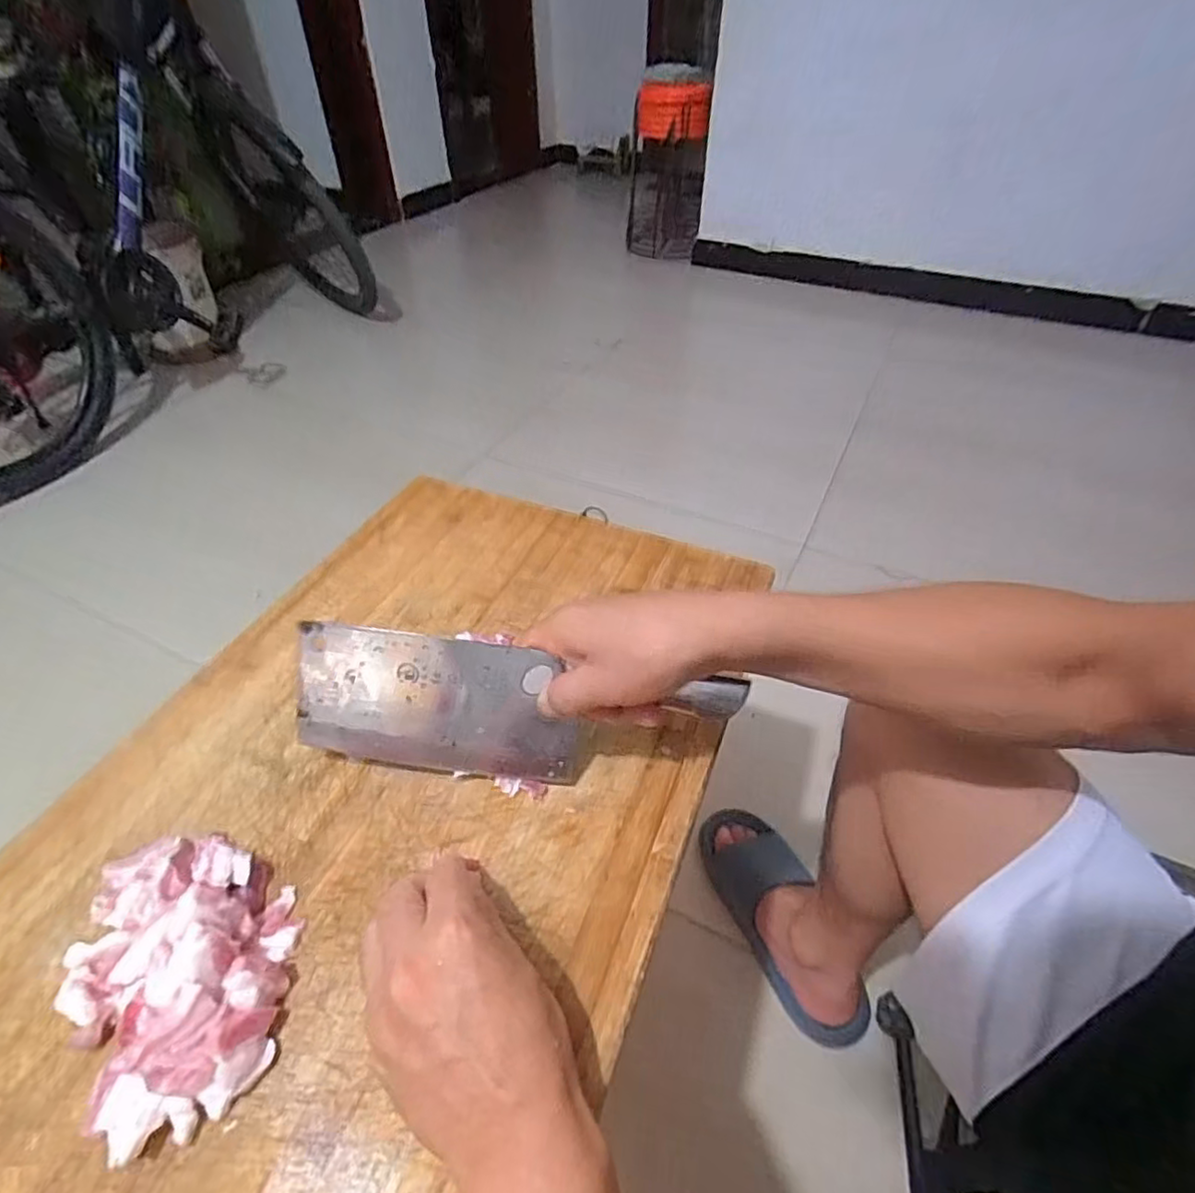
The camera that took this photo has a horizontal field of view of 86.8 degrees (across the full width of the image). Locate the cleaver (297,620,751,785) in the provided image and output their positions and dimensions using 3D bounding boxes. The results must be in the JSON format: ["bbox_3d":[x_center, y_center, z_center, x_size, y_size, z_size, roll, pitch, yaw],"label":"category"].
[{"bbox_3d":[-0.052,0.071,0.417,0.279,0.095,0.027,4,15,1],"label":"cleaver"}]

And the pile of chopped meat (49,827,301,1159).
[{"bbox_3d":[-0.215,0.185,0.326,0.101,0.038,0.146,-21,47,-21],"label":"pile of chopped meat"}]

